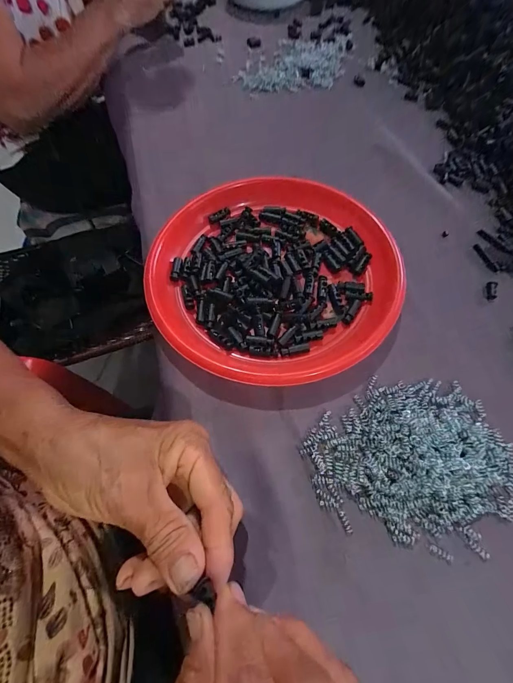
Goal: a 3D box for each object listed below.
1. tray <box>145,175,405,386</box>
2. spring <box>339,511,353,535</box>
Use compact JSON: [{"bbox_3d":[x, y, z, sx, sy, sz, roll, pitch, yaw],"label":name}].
[{"bbox_3d":[0.016,-0.067,0.288,0.217,0.025,0.218,7,65,3],"label":"tray"},{"bbox_3d":[0.061,0.124,0.211,0.005,0.004,0.015,-19,66,-9],"label":"spring"}]

